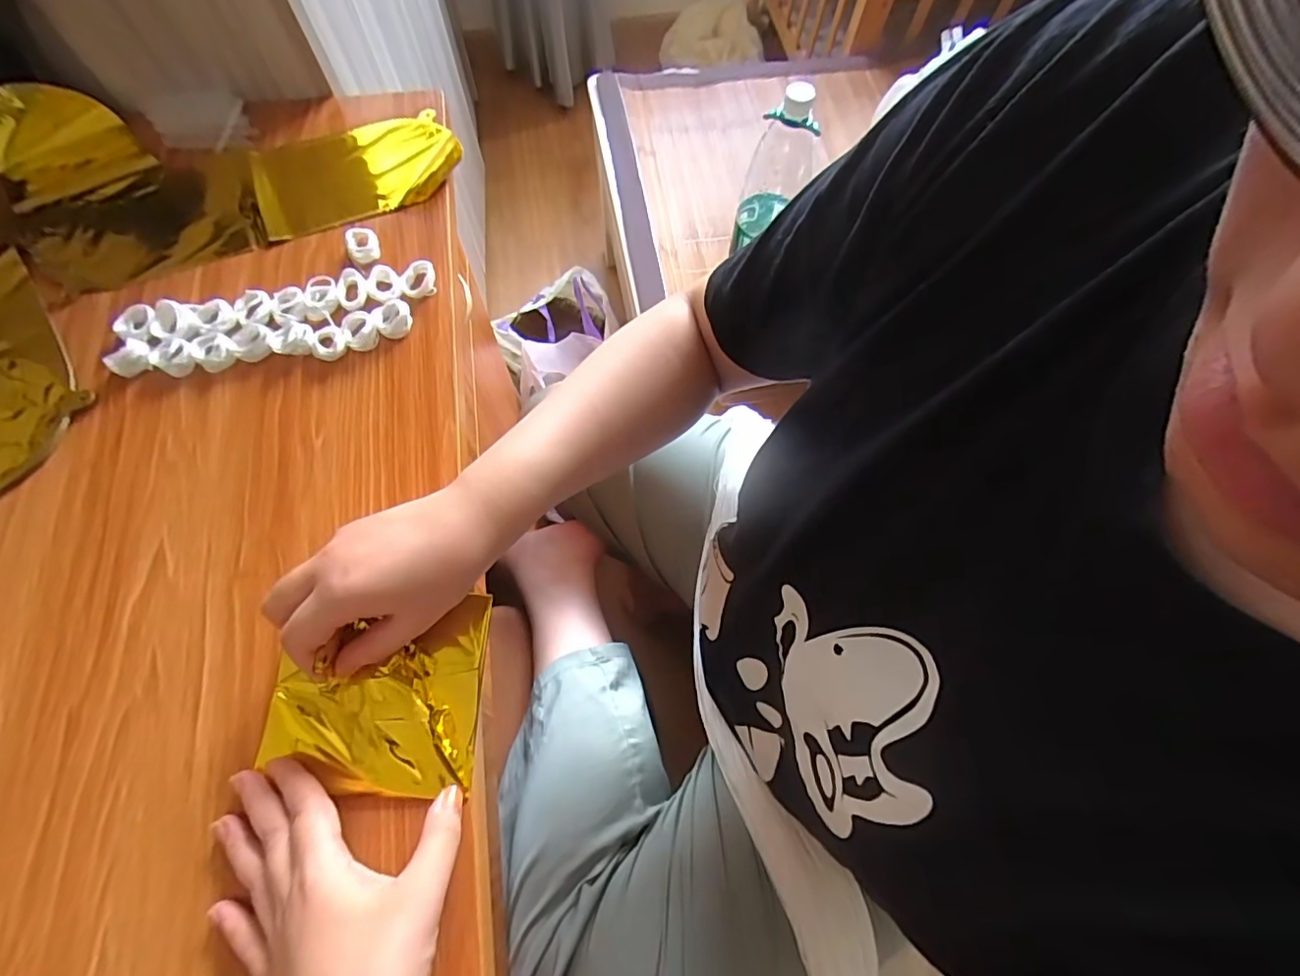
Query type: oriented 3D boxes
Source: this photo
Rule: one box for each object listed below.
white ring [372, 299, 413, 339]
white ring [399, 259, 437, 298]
[{"bbox_3d":[-0.206,-0.137,0.445,0.027,0.011,0.030,1,66,-2],"label":"white ring"},{"bbox_3d":[-0.193,-0.174,0.461,0.027,0.010,0.030,-10,67,-6],"label":"white ring"}]

